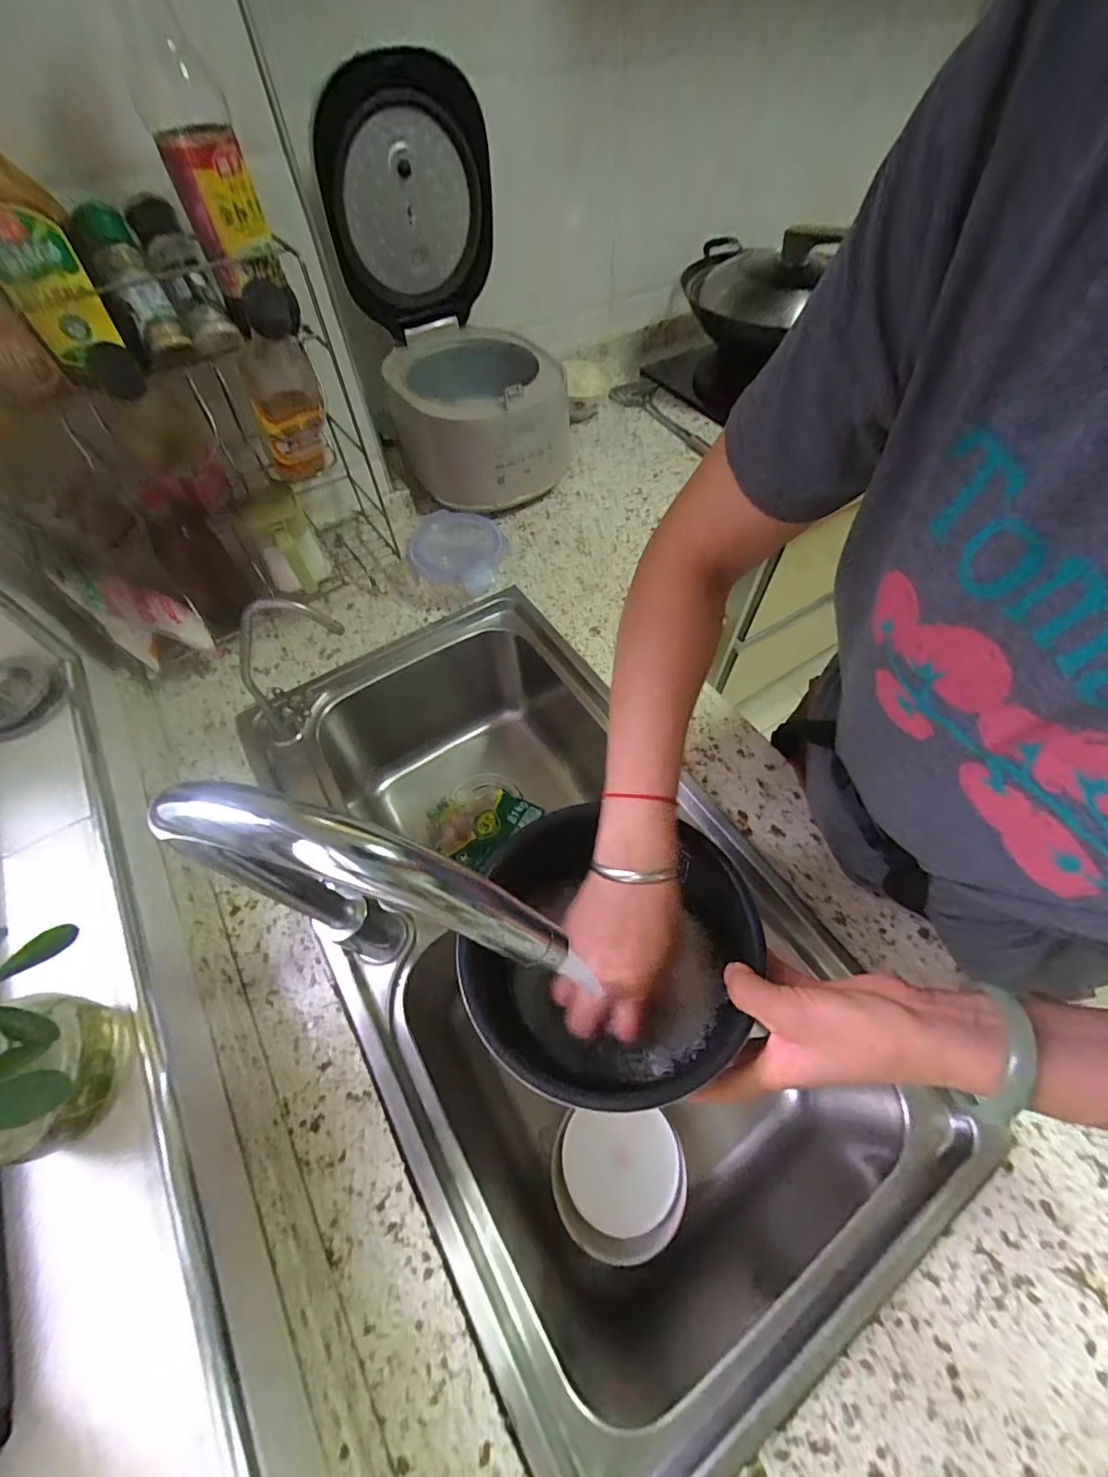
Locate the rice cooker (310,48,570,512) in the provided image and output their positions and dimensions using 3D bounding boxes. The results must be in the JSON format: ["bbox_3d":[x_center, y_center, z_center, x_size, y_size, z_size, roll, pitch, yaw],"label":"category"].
[{"bbox_3d":[-0.133,-0.583,0.721,0.268,0.404,0.374,-11,59,-6],"label":"rice cooker"}]

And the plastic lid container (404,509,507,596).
[{"bbox_3d":[-0.129,-0.252,0.716,0.123,0.058,0.132,0,58,1],"label":"plastic lid container"}]

